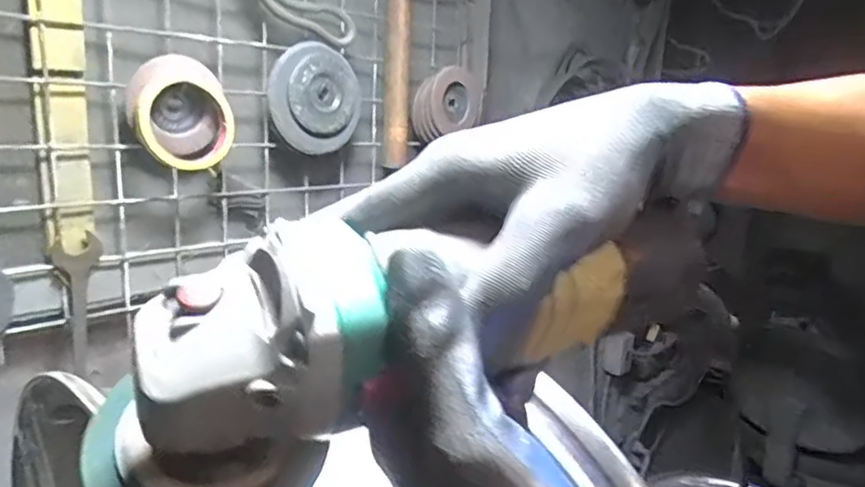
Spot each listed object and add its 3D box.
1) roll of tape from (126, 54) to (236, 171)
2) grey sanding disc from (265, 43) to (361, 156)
[{"bbox_3d":[-0.241,-0.126,0.590,0.088,0.099,0.035,-11,18,-42],"label":"roll of tape"},{"bbox_3d":[-0.131,-0.165,0.691,0.111,0.116,0.022,34,-10,-38],"label":"grey sanding disc"}]

